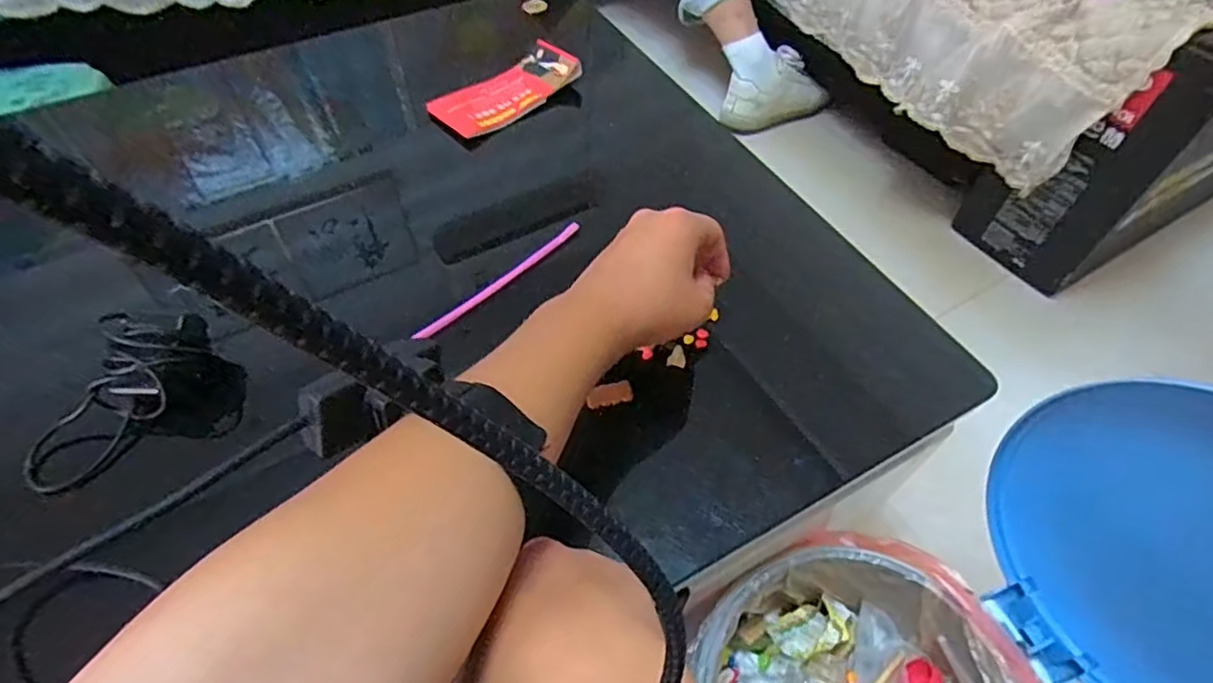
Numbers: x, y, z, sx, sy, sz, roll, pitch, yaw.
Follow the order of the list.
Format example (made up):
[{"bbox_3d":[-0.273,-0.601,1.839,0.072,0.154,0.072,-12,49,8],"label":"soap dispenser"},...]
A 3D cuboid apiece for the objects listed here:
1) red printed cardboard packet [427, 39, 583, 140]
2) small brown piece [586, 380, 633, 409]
[{"bbox_3d":[-0.103,-0.255,0.645,0.152,0.027,0.067,-38,62,-24],"label":"red printed cardboard packet"},{"bbox_3d":[0.003,0.036,0.432,0.029,0.008,0.014,-9,54,-6],"label":"small brown piece"}]

